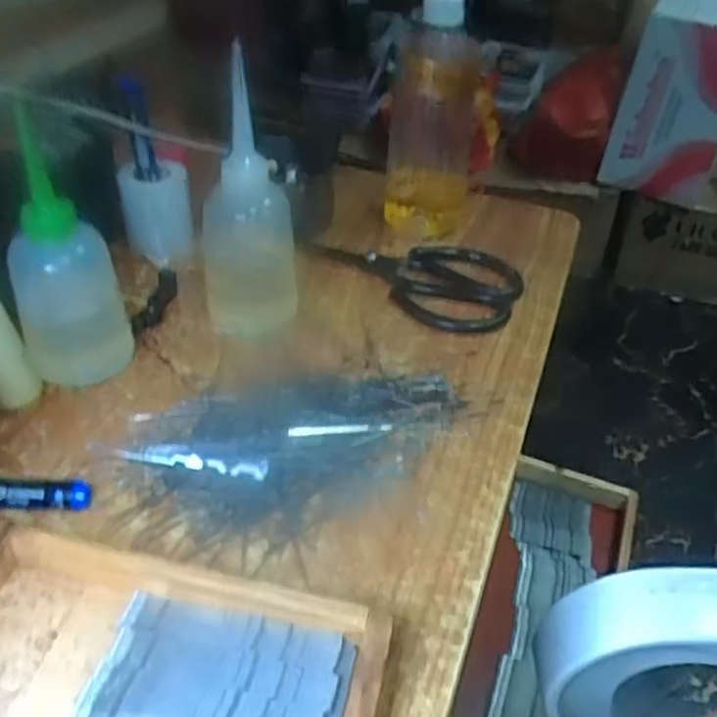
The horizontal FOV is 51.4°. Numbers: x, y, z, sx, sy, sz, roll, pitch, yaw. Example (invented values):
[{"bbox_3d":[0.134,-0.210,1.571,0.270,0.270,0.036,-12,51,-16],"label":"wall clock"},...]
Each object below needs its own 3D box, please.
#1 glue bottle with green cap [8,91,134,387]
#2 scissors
[{"bbox_3d":[-0.175,-0.054,0.441,0.052,0.153,0.049,-2,39,-7],"label":"glue bottle with green cap"},{"bbox_3d":[0.045,-0.072,0.583,0.163,0.017,0.110,21,42,20],"label":"scissors"}]

